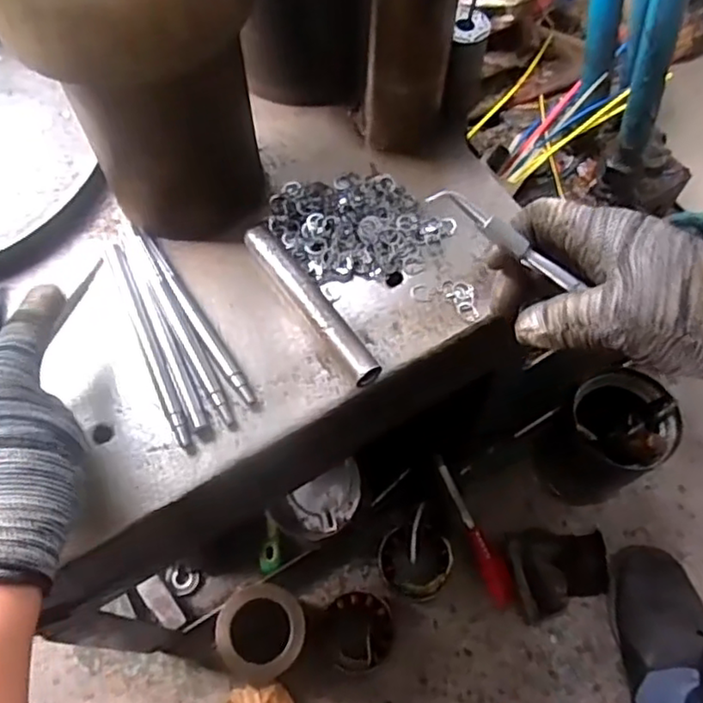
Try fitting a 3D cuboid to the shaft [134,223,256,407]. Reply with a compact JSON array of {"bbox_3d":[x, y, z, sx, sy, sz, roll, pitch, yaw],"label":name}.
[{"bbox_3d":[-0.109,-0.027,0.449,0.011,0.013,0.152,-31,68,-15],"label":"shaft"}]

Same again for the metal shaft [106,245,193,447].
[{"bbox_3d":[-0.140,-0.010,0.444,0.010,0.008,0.164,-23,66,-11],"label":"metal shaft"}]

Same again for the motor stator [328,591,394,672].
[{"bbox_3d":[0.011,0.324,0.759,0.076,0.039,0.082,0,64,0],"label":"motor stator"}]

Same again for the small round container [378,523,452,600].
[{"bbox_3d":[0.077,0.252,0.781,0.081,0.048,0.083,0,64,0],"label":"small round container"}]

